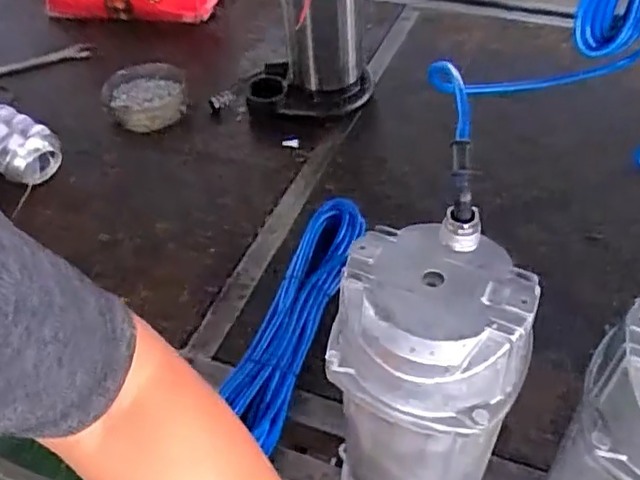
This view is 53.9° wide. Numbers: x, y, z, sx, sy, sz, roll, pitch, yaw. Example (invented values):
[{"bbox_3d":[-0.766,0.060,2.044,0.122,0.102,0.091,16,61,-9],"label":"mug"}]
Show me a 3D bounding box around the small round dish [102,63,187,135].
[{"bbox_3d":[-0.292,-0.236,1.064,0.139,0.067,0.136,-1,46,2],"label":"small round dish"}]

